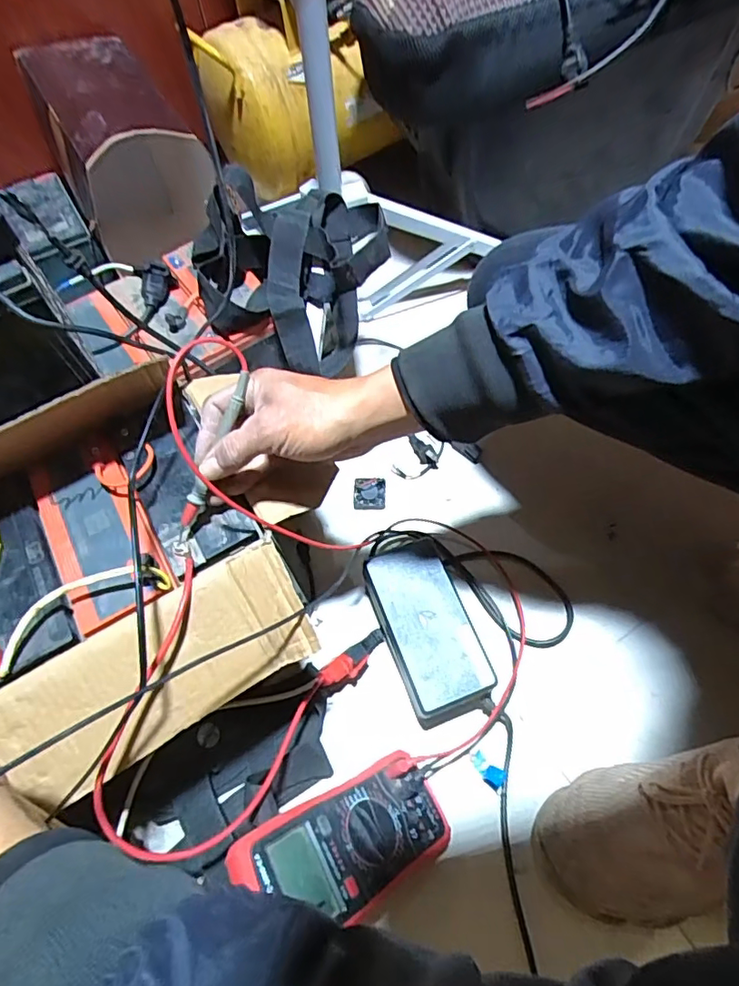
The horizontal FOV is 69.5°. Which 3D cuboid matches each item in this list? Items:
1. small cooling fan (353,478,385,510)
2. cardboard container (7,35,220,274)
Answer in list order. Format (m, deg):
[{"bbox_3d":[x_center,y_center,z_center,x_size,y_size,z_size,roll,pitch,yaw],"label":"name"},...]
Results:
[{"bbox_3d":[0.000,0.002,0.665,0.038,0.018,0.040,1,61,3],"label":"small cooling fan"},{"bbox_3d":[-0.326,-0.464,0.681,0.159,0.122,0.286,-27,63,-11],"label":"cardboard container"}]

